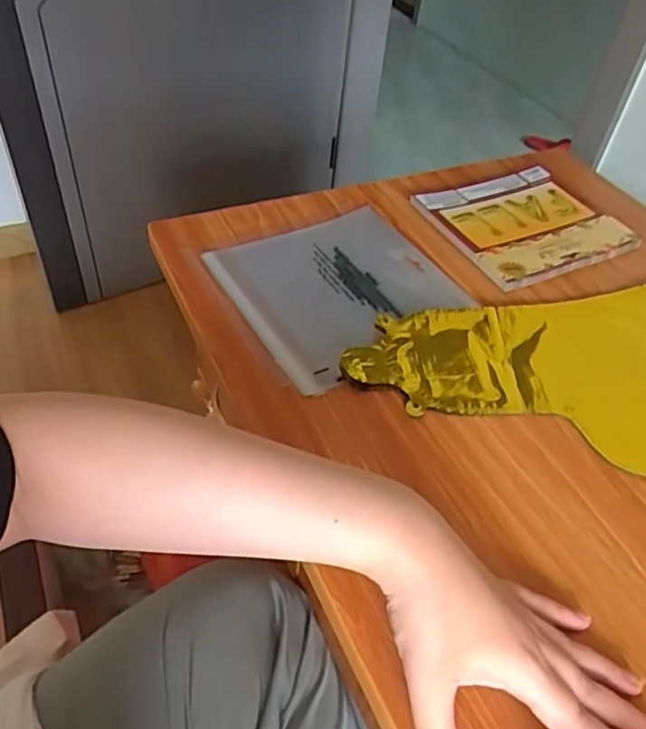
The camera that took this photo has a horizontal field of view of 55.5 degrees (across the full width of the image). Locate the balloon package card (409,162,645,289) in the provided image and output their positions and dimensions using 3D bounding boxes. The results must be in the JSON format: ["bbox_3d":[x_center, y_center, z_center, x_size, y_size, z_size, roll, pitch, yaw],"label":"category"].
[{"bbox_3d":[0.215,-0.154,0.665,0.183,0.011,0.162,-19,52,-22],"label":"balloon package card"}]

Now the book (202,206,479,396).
[{"bbox_3d":[0.016,-0.077,0.576,0.209,0.015,0.192,-24,53,-25],"label":"book"}]

